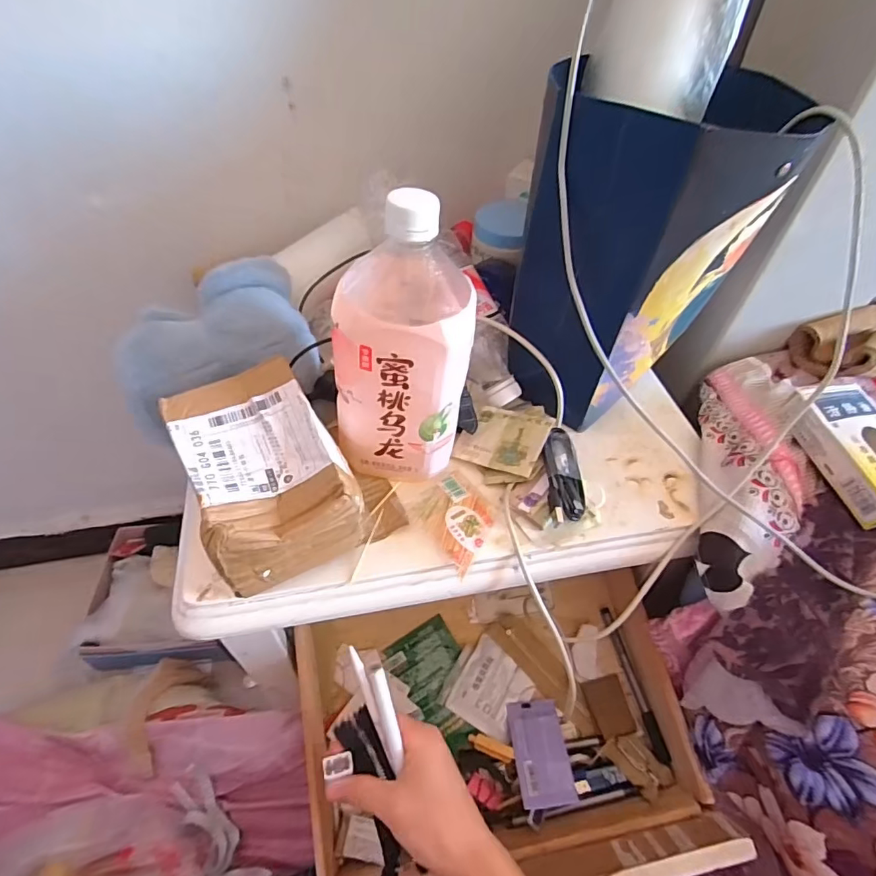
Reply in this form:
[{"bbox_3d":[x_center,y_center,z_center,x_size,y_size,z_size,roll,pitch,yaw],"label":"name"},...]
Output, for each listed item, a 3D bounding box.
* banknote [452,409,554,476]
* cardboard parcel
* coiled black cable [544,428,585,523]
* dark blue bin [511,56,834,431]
[{"bbox_3d":[0.055,0.000,0.423,0.070,0.006,0.060,14,62,28],"label":"banknote"},{"bbox_3d":[-0.117,0.023,0.347,0.096,0.071,0.132,-21,54,-21],"label":"cardboard parcel"},{"bbox_3d":[0.100,0.030,0.396,0.030,0.017,0.082,2,49,-2],"label":"coiled black cable"},{"bbox_3d":[0.152,-0.135,0.386,0.156,0.227,0.124,-26,56,-24],"label":"dark blue bin"}]

